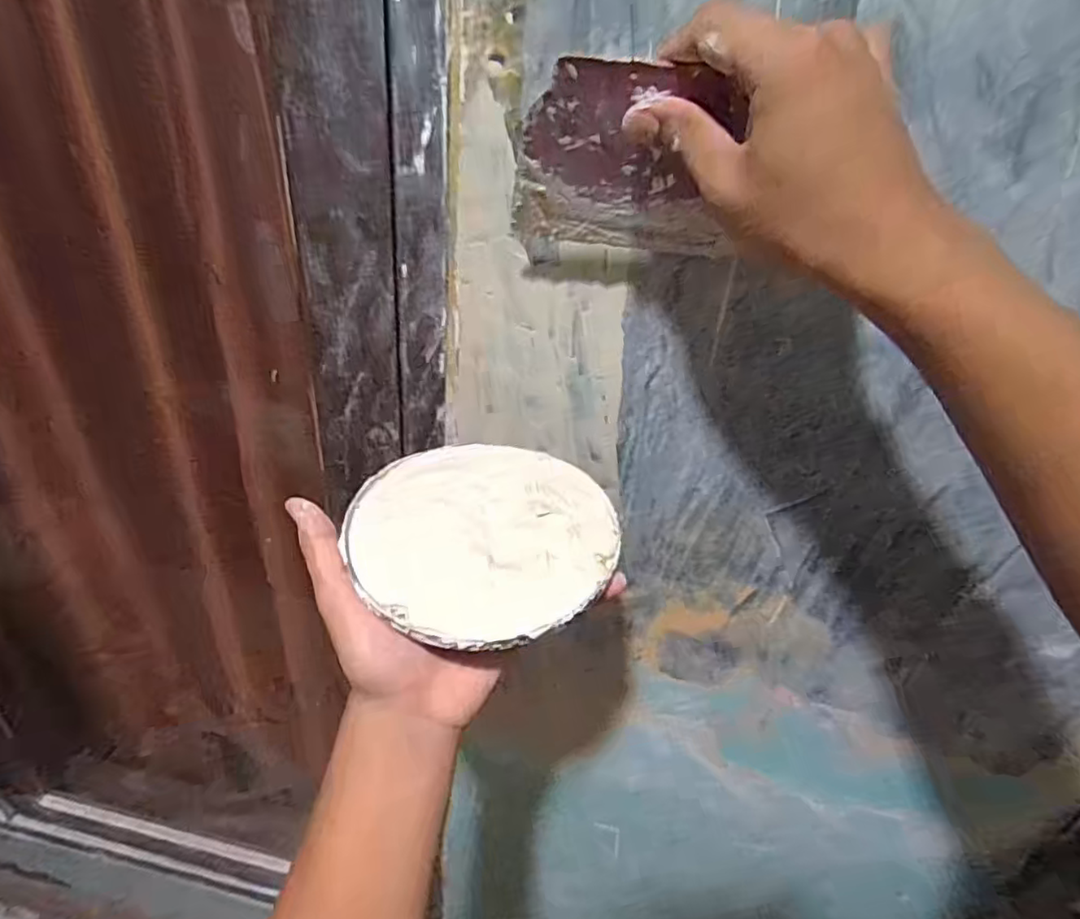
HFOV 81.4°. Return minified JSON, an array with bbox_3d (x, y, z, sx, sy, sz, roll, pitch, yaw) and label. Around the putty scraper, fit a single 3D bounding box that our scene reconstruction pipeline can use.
[{"bbox_3d":[0.037,-0.143,0.312,0.113,0.106,0.005,6,65,16],"label":"putty scraper"}]

